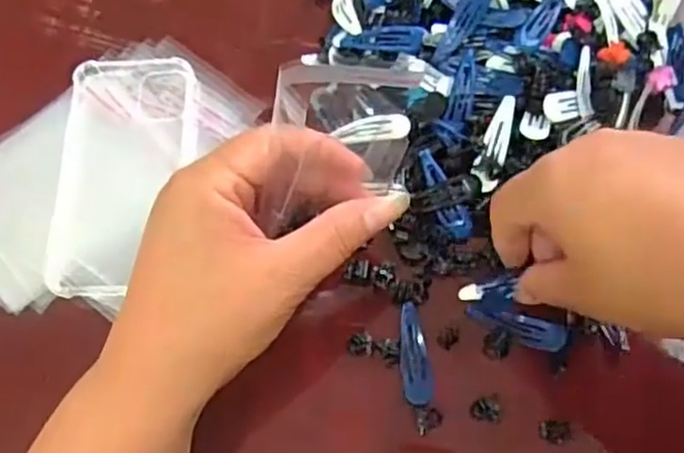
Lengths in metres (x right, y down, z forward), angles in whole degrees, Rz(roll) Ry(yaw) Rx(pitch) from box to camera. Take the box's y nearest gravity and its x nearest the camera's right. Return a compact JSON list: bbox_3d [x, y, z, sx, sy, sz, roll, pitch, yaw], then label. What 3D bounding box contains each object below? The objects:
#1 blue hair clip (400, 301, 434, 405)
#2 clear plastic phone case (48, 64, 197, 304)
[{"bbox_3d":[0.034,0.059,0.323,0.014,0.005,0.046,-5,69,2],"label":"blue hair clip"},{"bbox_3d":[-0.113,-0.030,0.365,0.067,0.017,0.134,-1,69,3],"label":"clear plastic phone case"}]

